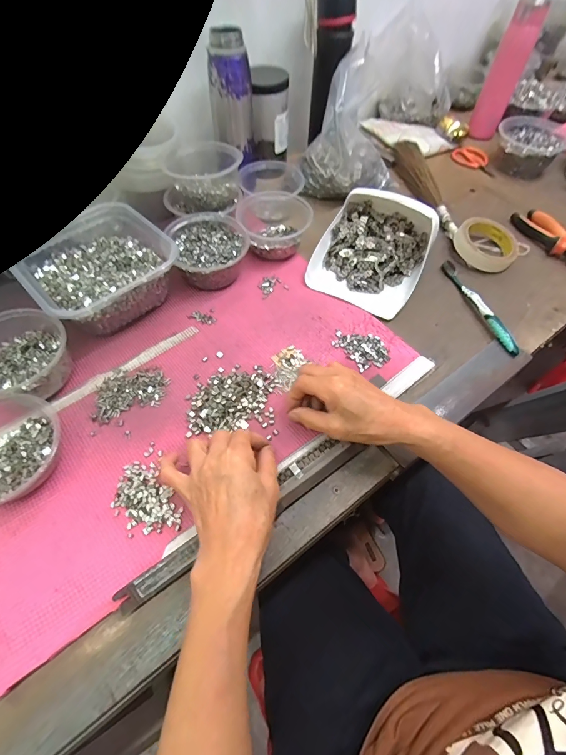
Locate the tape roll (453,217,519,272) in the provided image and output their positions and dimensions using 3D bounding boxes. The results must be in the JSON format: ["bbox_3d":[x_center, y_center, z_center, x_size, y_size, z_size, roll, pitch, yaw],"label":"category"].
[{"bbox_3d":[0.333,-0.221,0.572,0.096,0.028,0.100,1,59,-1],"label":"tape roll"}]

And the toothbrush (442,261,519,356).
[{"bbox_3d":[0.283,-0.107,0.508,0.017,0.021,0.183,-13,60,-9],"label":"toothbrush"}]

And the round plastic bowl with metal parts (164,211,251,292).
[{"bbox_3d":[-0.107,-0.185,0.517,0.102,0.057,0.116,-18,61,-12],"label":"round plastic bowl with metal parts"}]

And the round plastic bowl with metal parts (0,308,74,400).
[{"bbox_3d":[-0.308,-0.020,0.409,0.120,0.058,0.111,30,63,16],"label":"round plastic bowl with metal parts"}]

